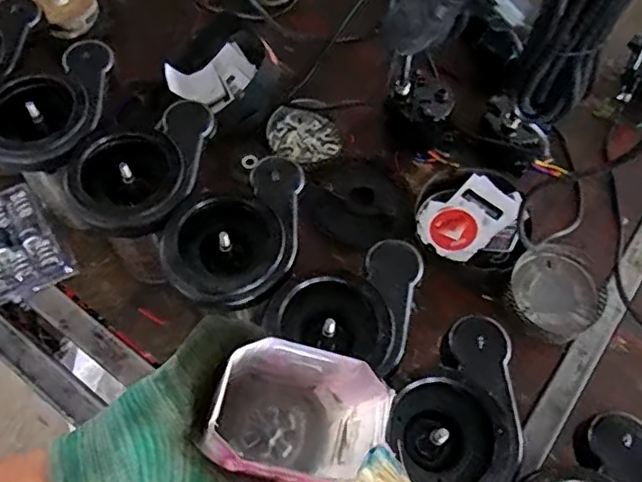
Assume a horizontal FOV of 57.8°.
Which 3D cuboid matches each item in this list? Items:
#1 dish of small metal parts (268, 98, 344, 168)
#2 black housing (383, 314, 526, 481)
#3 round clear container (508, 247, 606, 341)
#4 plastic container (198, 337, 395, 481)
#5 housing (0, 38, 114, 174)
[{"bbox_3d":[-0.021,-0.151,0.817,0.103,0.026,0.096,1,63,-1],"label":"dish of small metal parts"},{"bbox_3d":[0.118,0.147,0.486,0.110,0.045,0.161,38,68,16],"label":"black housing"},{"bbox_3d":[0.276,0.062,0.693,0.105,0.036,0.100,27,66,11],"label":"round clear container"},{"bbox_3d":[-0.018,0.111,0.366,0.107,0.116,0.071,8,64,2],"label":"plastic container"},{"bbox_3d":[-0.294,-0.144,0.625,0.127,0.034,0.170,1,63,-1],"label":"housing"}]

